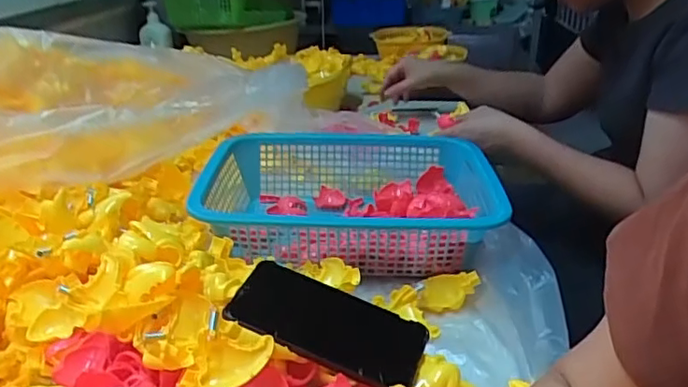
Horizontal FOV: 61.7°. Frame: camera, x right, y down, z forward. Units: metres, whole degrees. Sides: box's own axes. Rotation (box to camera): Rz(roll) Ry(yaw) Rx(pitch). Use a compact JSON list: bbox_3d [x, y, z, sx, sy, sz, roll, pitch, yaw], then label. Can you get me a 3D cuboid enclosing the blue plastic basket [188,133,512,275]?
[{"bbox_3d":[0.011,0.008,0.721,0.356,0.096,0.276,-5,26,-5],"label":"blue plastic basket"}]

